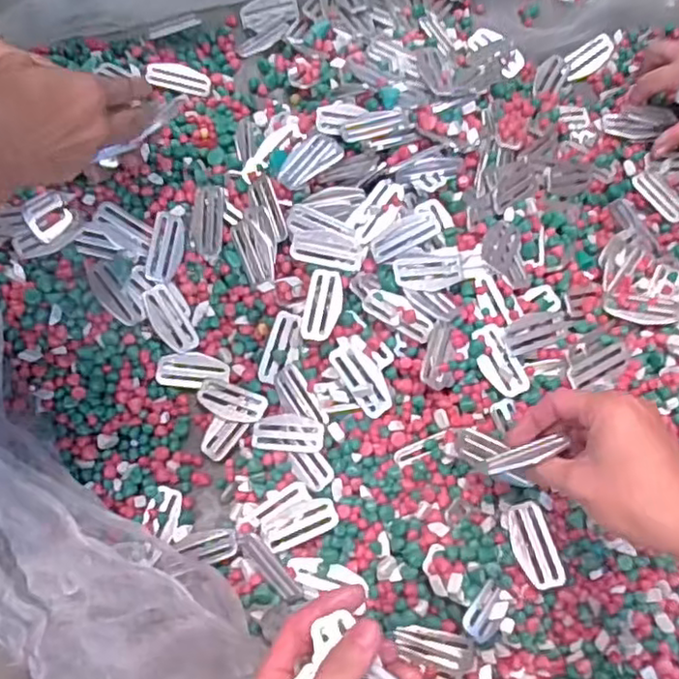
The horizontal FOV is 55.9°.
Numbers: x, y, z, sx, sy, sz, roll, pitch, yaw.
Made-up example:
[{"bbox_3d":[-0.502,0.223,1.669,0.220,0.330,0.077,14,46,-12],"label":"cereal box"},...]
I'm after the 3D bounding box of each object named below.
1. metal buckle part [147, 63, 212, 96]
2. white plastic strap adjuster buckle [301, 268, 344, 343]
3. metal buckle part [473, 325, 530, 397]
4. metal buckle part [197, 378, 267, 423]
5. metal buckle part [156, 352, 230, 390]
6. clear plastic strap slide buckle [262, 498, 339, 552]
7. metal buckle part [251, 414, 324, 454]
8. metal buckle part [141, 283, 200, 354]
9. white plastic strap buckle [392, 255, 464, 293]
[{"bbox_3d":[-0.152,-0.247,0.607,0.059,0.004,0.031,11,66,-13],"label":"metal buckle part"},{"bbox_3d":[-0.013,-0.028,0.516,0.031,0.006,0.059,7,75,17],"label":"white plastic strap adjuster buckle"},{"bbox_3d":[0.125,0.018,0.506,0.028,0.007,0.059,-25,72,-10],"label":"metal buckle part"},{"bbox_3d":[-0.088,0.050,0.518,0.059,0.006,0.029,18,71,6],"label":"metal buckle part"},{"bbox_3d":[-0.120,0.025,0.528,0.058,0.004,0.029,8,75,-10],"label":"metal buckle part"},{"bbox_3d":[-0.028,0.137,0.474,0.057,0.006,0.025,-24,72,6],"label":"clear plastic strap slide buckle"},{"bbox_3d":[-0.040,0.073,0.496,0.058,0.004,0.028,3,76,17],"label":"metal buckle part"},{"bbox_3d":[-0.140,-0.017,0.530,0.028,0.004,0.060,-35,96,-29],"label":"metal buckle part"},{"bbox_3d":[0.072,-0.054,0.514,0.057,0.009,0.030,-8,73,-4],"label":"white plastic strap buckle"}]

